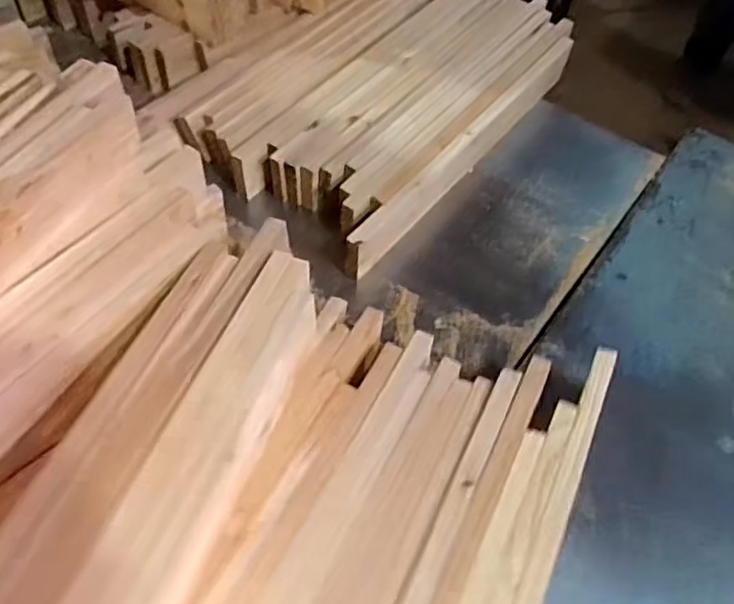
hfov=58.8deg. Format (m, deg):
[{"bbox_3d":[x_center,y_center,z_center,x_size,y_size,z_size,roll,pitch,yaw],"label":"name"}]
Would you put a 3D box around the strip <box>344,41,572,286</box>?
[{"bbox_3d":[0.143,-0.205,0.884,0.021,0.076,0.520,34,59,20],"label":"strip"}]

